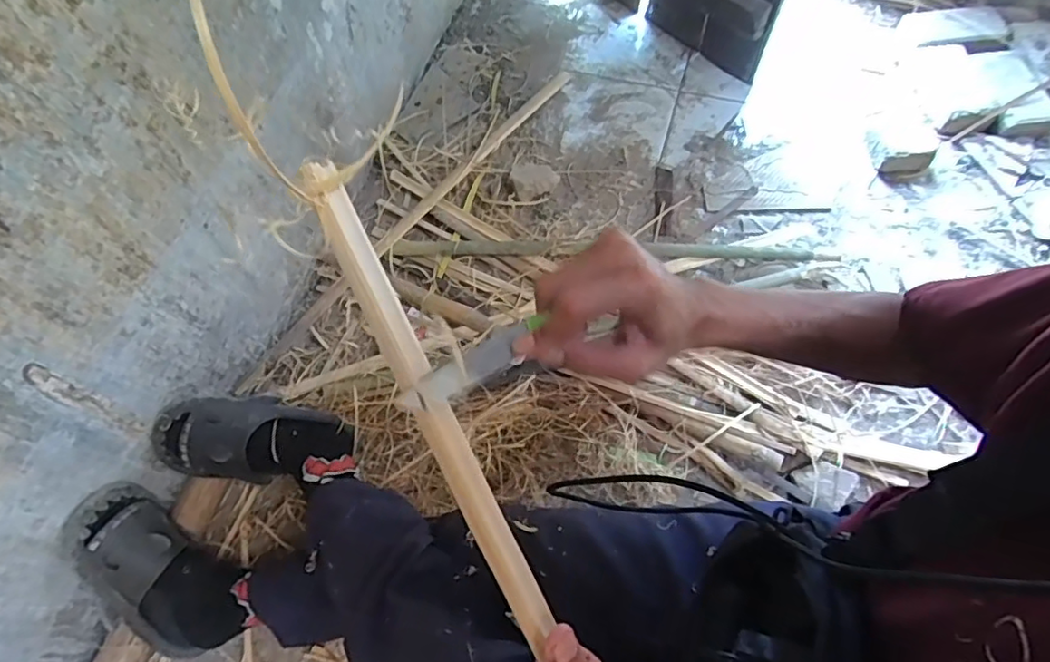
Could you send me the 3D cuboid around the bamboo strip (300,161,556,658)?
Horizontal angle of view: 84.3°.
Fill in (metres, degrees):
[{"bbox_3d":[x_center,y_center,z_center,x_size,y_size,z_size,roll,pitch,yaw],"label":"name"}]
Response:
[{"bbox_3d":[-0.053,0.037,0.316,0.019,0.013,0.279,-26,90,-9],"label":"bamboo strip"}]

